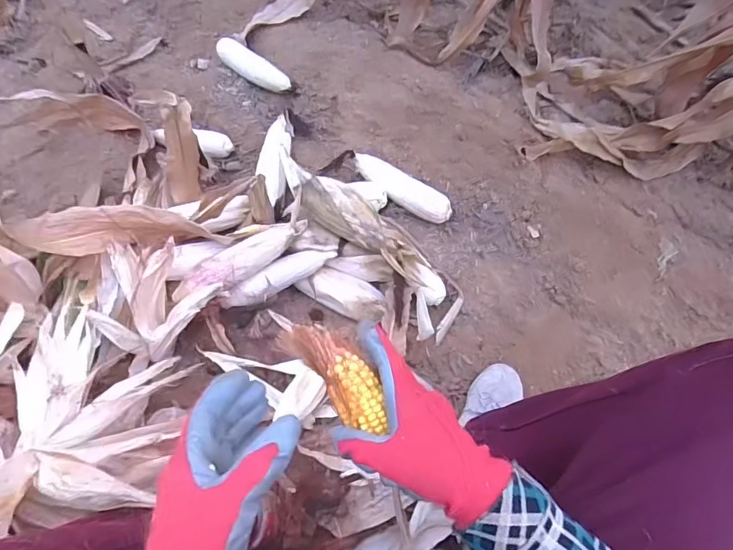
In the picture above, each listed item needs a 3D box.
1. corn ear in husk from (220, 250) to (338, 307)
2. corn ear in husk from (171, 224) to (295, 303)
[{"bbox_3d":[-0.149,0.007,0.773,0.197,0.049,0.040,-26,68,-14],"label":"corn ear in husk"},{"bbox_3d":[-0.216,-0.018,0.743,0.217,0.050,0.063,-32,69,-16],"label":"corn ear in husk"}]

